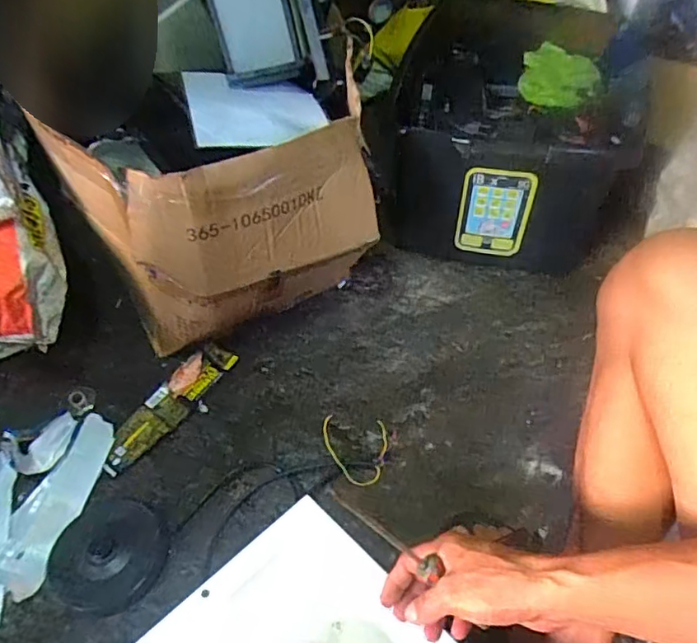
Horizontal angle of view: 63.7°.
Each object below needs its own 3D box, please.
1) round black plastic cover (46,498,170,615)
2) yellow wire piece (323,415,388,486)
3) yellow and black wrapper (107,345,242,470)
[{"bbox_3d":[-0.315,0.301,0.735,0.148,0.015,0.140,-2,46,2],"label":"round black plastic cover"},{"bbox_3d":[0.005,0.184,0.827,0.098,0.020,0.103,8,47,10],"label":"yellow wire piece"},{"bbox_3d":[-0.278,0.123,0.896,0.059,0.026,0.251,20,51,21],"label":"yellow and black wrapper"}]

